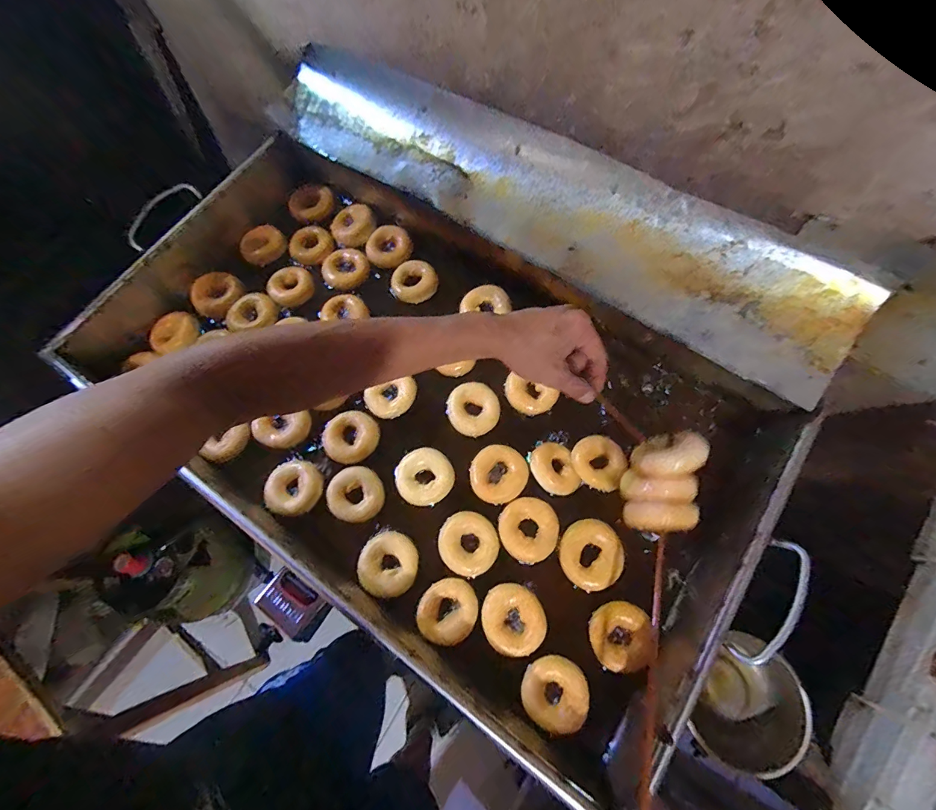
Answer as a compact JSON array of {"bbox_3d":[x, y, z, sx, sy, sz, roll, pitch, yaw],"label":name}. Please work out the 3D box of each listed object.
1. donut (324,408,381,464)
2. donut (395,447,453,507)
[{"bbox_3d":[-0.162,0.044,0.574,0.073,0.019,0.070,-1,70,2],"label":"donut"},{"bbox_3d":[-0.057,0.096,0.548,0.072,0.027,0.070,-1,70,2],"label":"donut"}]

